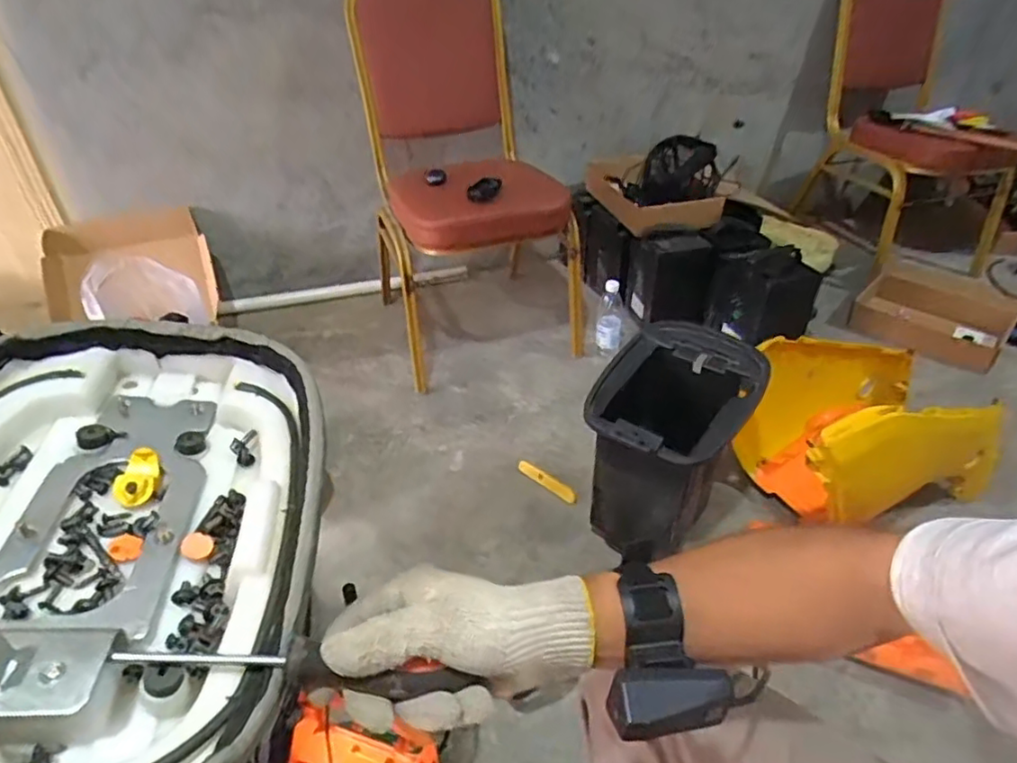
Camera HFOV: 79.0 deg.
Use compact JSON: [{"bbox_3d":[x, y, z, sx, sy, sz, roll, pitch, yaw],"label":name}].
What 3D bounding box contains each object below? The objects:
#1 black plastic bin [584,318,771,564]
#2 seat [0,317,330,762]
[{"bbox_3d":[0.289,0.114,1.152,0.268,0.332,0.335,17,41,22],"label":"black plastic bin"},{"bbox_3d":[-0.264,0.085,0.403,0.271,0.086,0.339,0,37,-2],"label":"seat"}]

